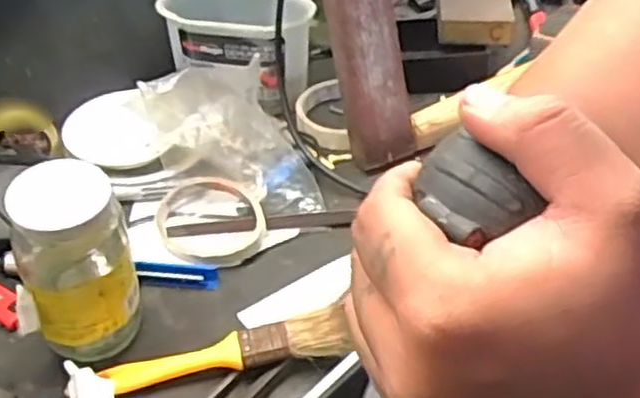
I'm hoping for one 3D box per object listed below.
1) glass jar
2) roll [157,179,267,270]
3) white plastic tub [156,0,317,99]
[{"bbox_3d":[-0.156,0.052,0.484,0.073,0.150,0.058,-20,47,-18],"label":"glass jar"},{"bbox_3d":[-0.088,0.016,0.597,0.077,0.021,0.092,-28,49,-24],"label":"roll"},{"bbox_3d":[-0.075,-0.158,0.702,0.140,0.074,0.083,7,45,10],"label":"white plastic tub"}]

